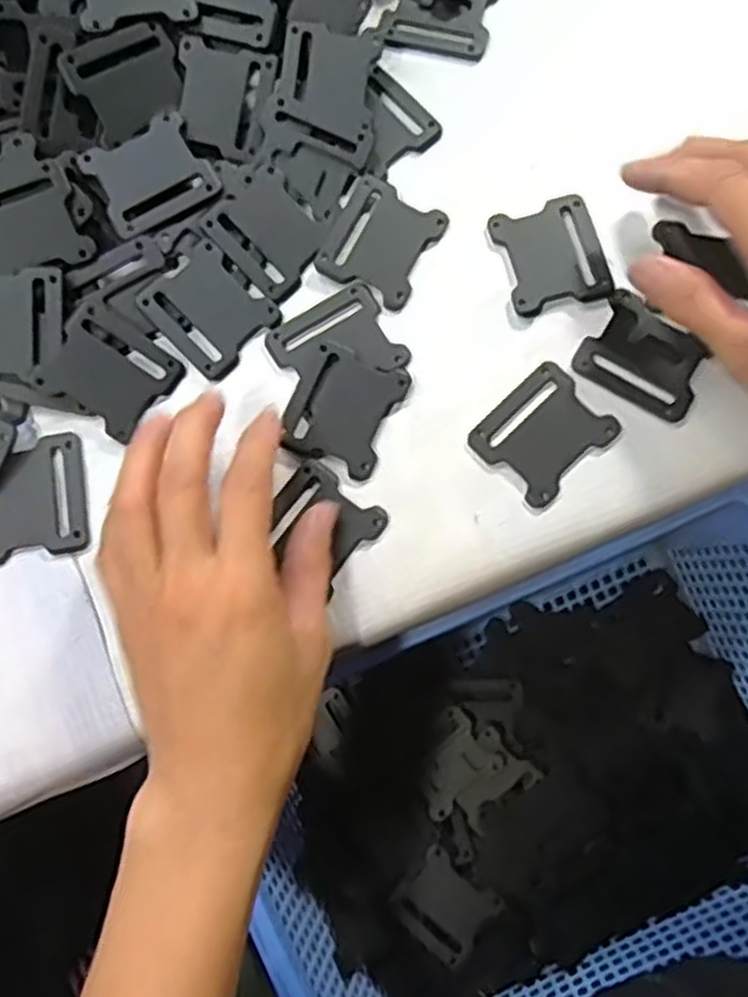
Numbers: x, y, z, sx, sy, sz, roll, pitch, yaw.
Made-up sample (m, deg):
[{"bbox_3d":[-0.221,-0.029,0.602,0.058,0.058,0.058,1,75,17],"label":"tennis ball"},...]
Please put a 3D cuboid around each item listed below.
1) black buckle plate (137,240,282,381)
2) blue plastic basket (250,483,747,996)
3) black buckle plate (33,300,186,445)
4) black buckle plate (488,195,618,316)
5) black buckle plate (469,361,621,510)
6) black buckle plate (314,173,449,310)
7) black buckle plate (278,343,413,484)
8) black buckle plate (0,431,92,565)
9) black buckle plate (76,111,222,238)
[{"bbox_3d":[-0.071,-0.082,0.342,0.048,0.005,0.041,44,82,9],"label":"black buckle plate"},{"bbox_3d":[0.094,0.161,0.402,0.295,0.111,0.203,-24,79,-4],"label":"blue plastic basket"},{"bbox_3d":[-0.112,-0.054,0.336,0.049,0.004,0.042,37,80,-7],"label":"black buckle plate"},{"bbox_3d":[0.077,-0.106,0.347,0.044,0.004,0.048,-15,78,-2],"label":"black buckle plate"},{"bbox_3d":[0.071,-0.028,0.332,0.050,0.004,0.043,-43,81,-8],"label":"black buckle plate"},{"bbox_3d":[0.003,-0.113,0.350,0.043,0.005,0.049,28,80,7],"label":"black buckle plate"},{"bbox_3d":[-0.013,-0.037,0.334,0.042,0.007,0.048,23,79,6],"label":"black buckle plate"},{"bbox_3d":[-0.141,-0.001,0.329,0.043,0.004,0.049,-11,78,-1],"label":"black buckle plate"},{"bbox_3d":[-0.098,-0.142,0.349,0.049,0.010,0.041,-31,79,-5],"label":"black buckle plate"}]

